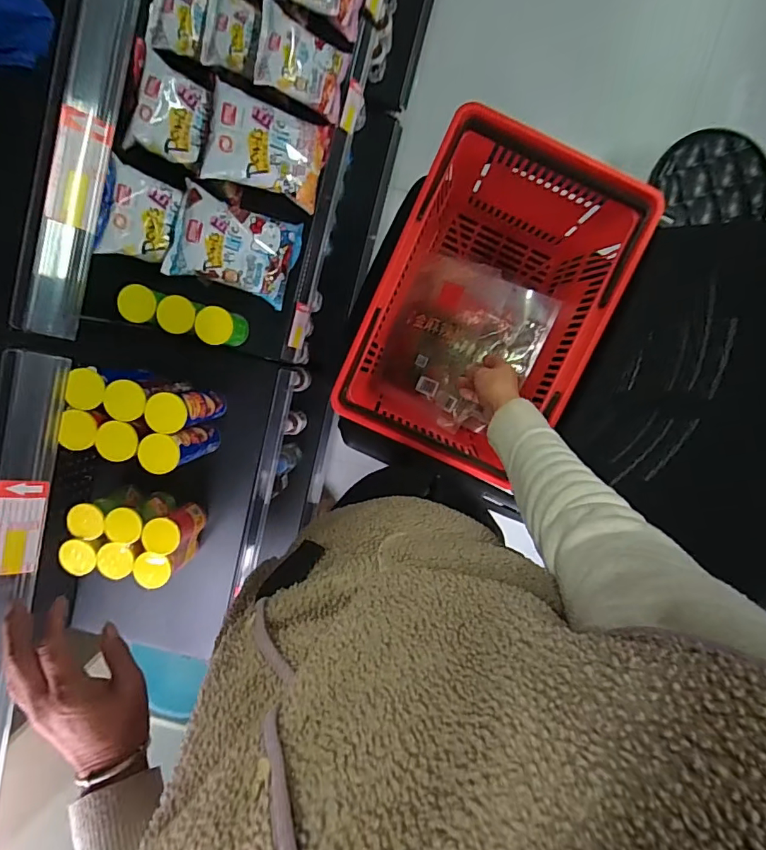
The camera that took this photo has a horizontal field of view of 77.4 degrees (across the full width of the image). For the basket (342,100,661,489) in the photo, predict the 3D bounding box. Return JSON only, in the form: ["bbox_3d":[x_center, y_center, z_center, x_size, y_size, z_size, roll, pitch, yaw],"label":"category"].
[{"bbox_3d":[0.164,-0.193,0.807,0.319,0.259,0.483,25,97,-2],"label":"basket"}]

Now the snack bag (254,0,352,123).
[{"bbox_3d":[-0.146,-0.663,0.879,0.165,0.027,0.125,12,105,-27],"label":"snack bag"}]

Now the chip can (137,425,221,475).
[{"bbox_3d":[-0.378,0.040,0.902,0.067,0.180,0.066,0,97,1],"label":"chip can"}]

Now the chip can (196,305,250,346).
[{"bbox_3d":[-0.313,-0.190,0.931,0.066,0.098,0.067,0,97,1],"label":"chip can"}]

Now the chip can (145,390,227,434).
[{"bbox_3d":[-0.362,-0.030,0.893,0.066,0.178,0.066,0,97,1],"label":"chip can"}]

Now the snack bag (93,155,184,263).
[{"bbox_3d":[-0.448,-0.379,0.874,0.114,0.050,0.154,13,100,-32],"label":"snack bag"}]

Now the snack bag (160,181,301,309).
[{"bbox_3d":[-0.283,-0.338,0.923,0.224,0.060,0.166,14,101,-29],"label":"snack bag"}]

